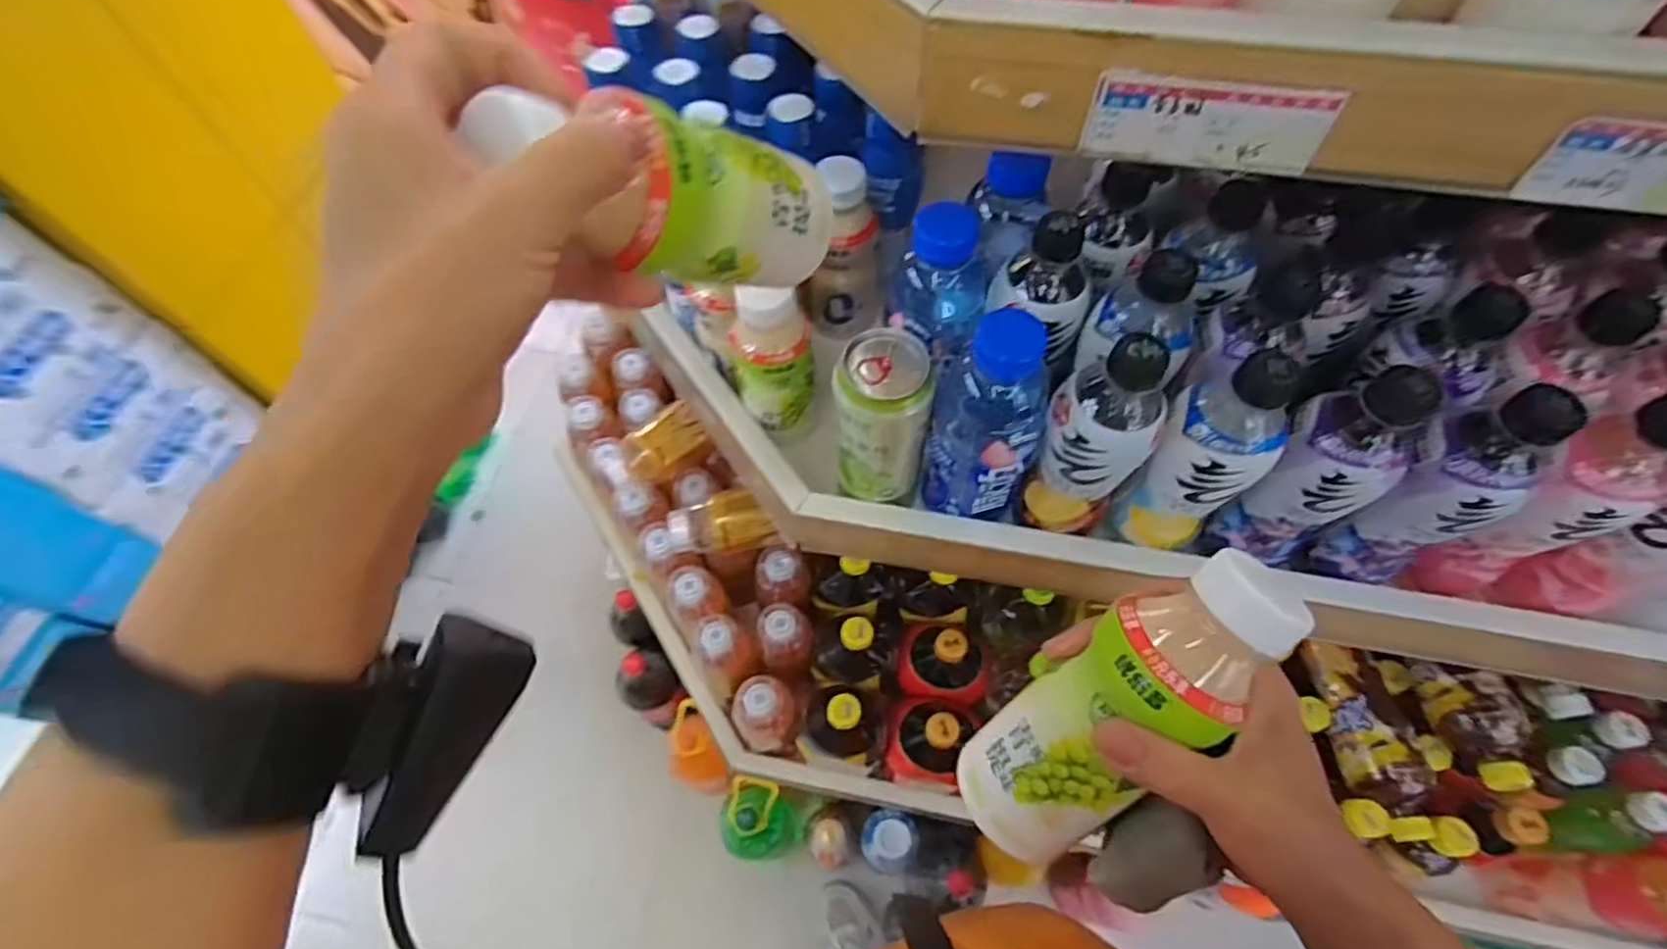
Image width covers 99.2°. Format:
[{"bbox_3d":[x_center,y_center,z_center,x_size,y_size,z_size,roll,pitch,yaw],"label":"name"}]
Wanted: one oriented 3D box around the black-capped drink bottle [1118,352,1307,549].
[{"bbox_3d":[0.238,-0.011,0.447,0.066,0.171,0.064,39,70,20],"label":"black-capped drink bottle"}]

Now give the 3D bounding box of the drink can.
[{"bbox_3d":[0.034,-0.037,0.486,0.059,0.131,0.062,-1,62,2],"label":"drink can"}]

